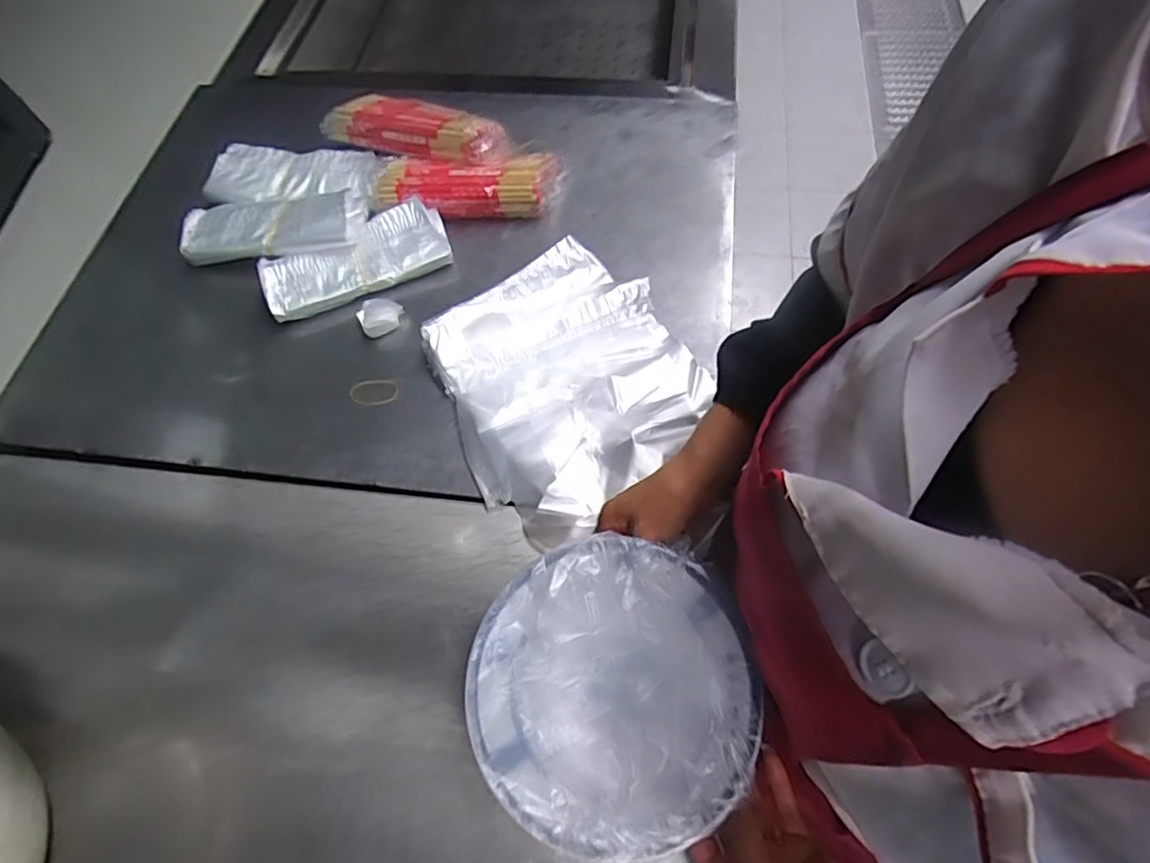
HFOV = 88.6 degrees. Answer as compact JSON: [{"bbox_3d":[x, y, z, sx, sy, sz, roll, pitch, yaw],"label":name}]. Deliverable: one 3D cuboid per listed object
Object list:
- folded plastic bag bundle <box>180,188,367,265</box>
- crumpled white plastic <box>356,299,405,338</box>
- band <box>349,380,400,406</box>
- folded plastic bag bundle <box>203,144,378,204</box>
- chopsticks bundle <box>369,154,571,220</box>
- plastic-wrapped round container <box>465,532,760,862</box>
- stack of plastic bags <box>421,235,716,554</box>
[{"bbox_3d":[-0.351,-0.245,0.681,0.203,0.023,0.090,-4,63,3],"label":"folded plastic bag bundle"},{"bbox_3d":[-0.213,-0.124,0.644,0.047,0.039,0.031,-17,64,-4],"label":"crumpled white plastic"},{"bbox_3d":[-0.211,-0.042,0.619,0.051,0.004,0.031,-5,64,1],"label":"band"},{"bbox_3d":[-0.352,-0.319,0.728,0.208,0.018,0.084,2,63,6],"label":"folded plastic bag bundle"},{"bbox_3d":[-0.126,-0.294,0.711,0.227,0.045,0.079,-4,64,2],"label":"chopsticks bundle"},{"bbox_3d":[0.024,0.177,0.416,0.194,0.038,0.198,-1,64,3],"label":"plastic-wrapped round container"},{"bbox_3d":[-0.010,-0.050,0.593,0.241,0.045,0.260,-33,66,-12],"label":"stack of plastic bags"}]

